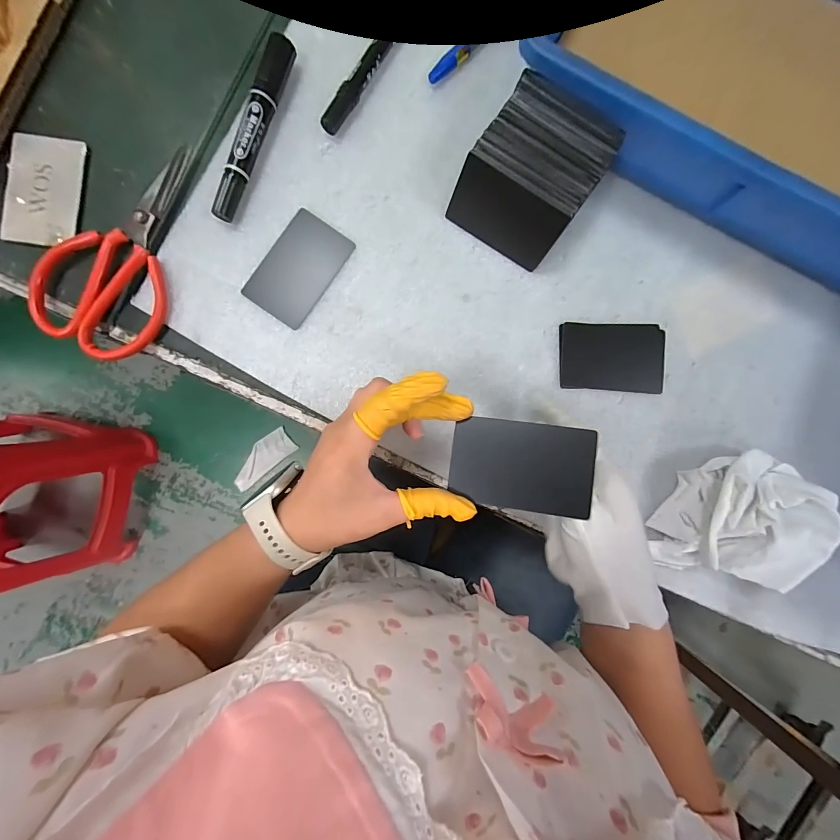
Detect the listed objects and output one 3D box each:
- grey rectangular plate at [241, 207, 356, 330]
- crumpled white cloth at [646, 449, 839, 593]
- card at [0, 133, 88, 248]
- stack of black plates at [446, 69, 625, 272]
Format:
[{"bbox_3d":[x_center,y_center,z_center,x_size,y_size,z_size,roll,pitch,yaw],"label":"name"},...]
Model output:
[{"bbox_3d":[-0.096,-0.121,0.295,0.054,0.004,0.085,34,87,-1],"label":"grey rectangular plate"},{"bbox_3d":[0.242,0.073,0.280,0.100,0.046,0.099,11,88,-3],"label":"crumpled white cloth"},{"bbox_3d":[-0.289,-0.175,0.284,0.052,0.005,0.081,8,88,-3],"label":"card"},{"bbox_3d":[0.083,-0.181,0.280,0.084,0.053,0.090,33,87,-2],"label":"stack of black plates"}]

